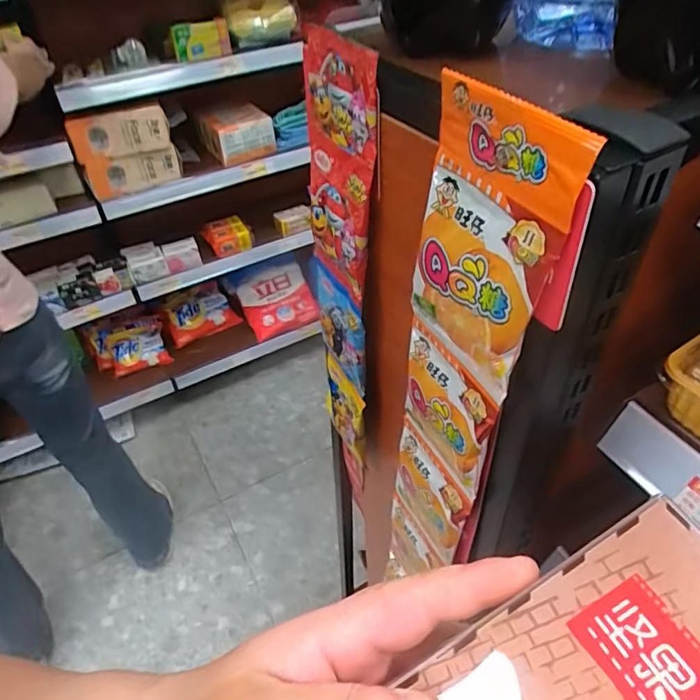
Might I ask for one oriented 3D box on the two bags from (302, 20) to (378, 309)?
[{"bbox_3d":[-0.008,-0.125,0.383,0.026,0.173,0.081,-18,46,-14],"label":"two bags"}]

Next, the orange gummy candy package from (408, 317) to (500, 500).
[{"bbox_3d":[0.062,0.041,0.365,0.011,0.098,0.084,-23,47,-19],"label":"orange gummy candy package"}]

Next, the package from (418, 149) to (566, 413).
[{"bbox_3d":[0.065,-0.034,0.288,0.015,0.106,0.081,-25,48,-21],"label":"package"}]

